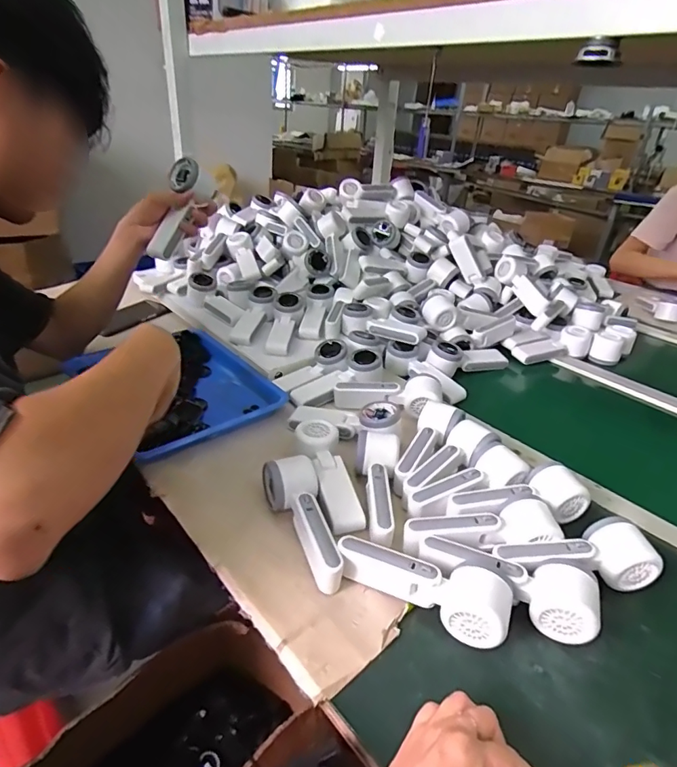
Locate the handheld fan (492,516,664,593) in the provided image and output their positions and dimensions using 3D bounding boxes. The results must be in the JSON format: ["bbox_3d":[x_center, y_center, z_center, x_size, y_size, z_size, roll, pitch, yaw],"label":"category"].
[{"bbox_3d":[0.240,0.181,0.481,0.157,0.056,0.055,-1,30,-7],"label":"handheld fan"}]

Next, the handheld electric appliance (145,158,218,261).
[{"bbox_3d":[-0.256,-0.274,0.755,0.072,0.164,0.069,31,1,40],"label":"handheld electric appliance"}]

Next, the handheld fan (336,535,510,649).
[{"bbox_3d":[0.083,0.189,0.452,0.164,0.053,0.061,19,34,27],"label":"handheld fan"}]

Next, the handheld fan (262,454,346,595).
[{"bbox_3d":[-0.039,0.148,0.502,0.058,0.058,0.153,-7,31,-15],"label":"handheld fan"}]

